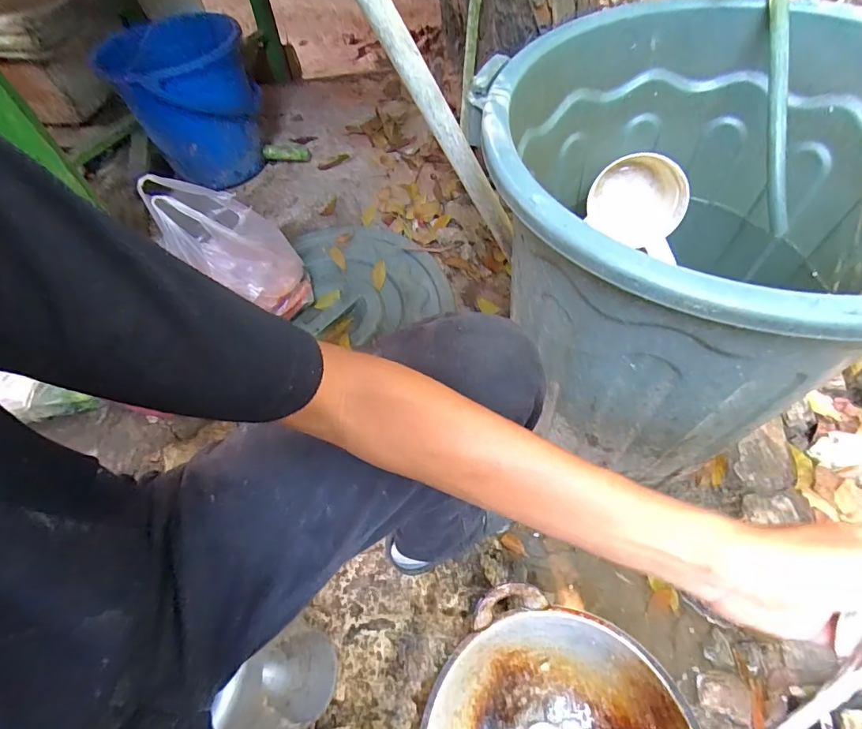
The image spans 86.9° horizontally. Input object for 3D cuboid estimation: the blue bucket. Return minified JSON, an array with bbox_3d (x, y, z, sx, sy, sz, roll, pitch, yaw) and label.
[{"bbox_3d":[-0.615,-0.681,1.181,0.316,0.355,0.316,-22,58,-11],"label":"blue bucket"}]

